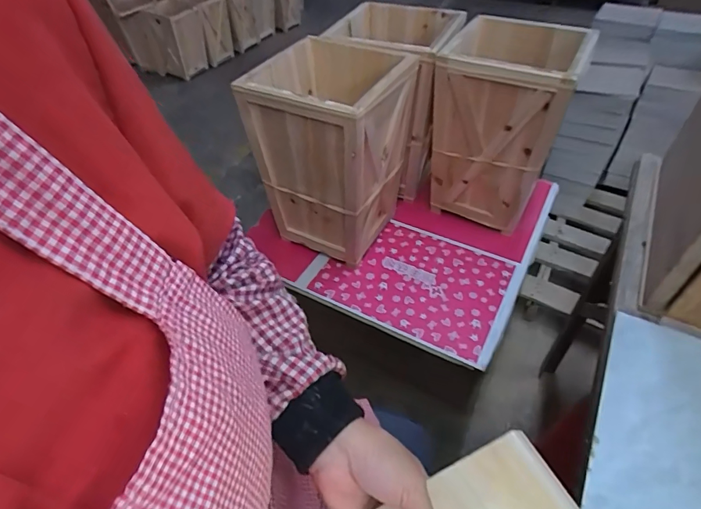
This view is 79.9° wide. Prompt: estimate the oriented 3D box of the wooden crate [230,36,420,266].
[{"bbox_3d":[-0.039,-0.200,0.873,0.258,0.382,0.258,18,50,20],"label":"wooden crate"}]

